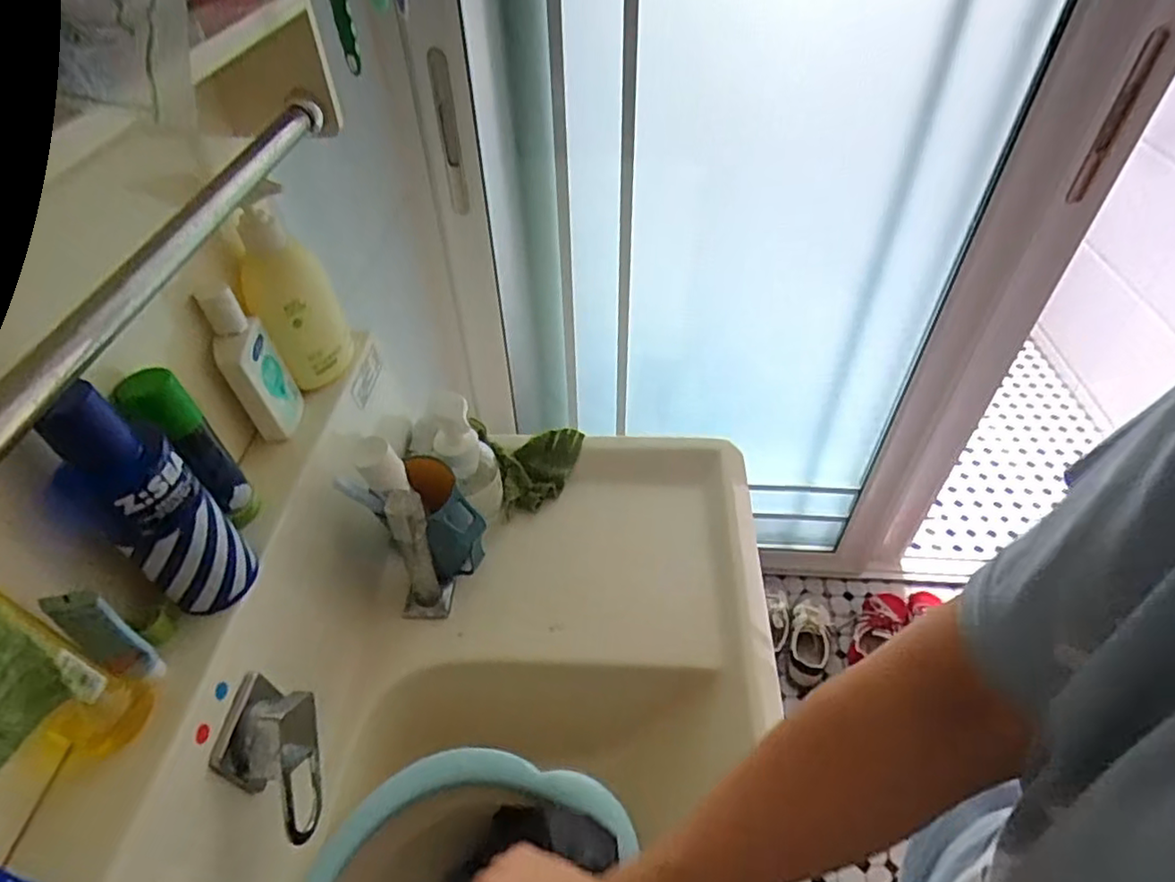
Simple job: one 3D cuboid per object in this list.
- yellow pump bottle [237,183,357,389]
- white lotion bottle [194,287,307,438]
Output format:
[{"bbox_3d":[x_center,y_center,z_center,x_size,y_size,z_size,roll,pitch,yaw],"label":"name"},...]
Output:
[{"bbox_3d":[-0.246,-0.125,0.532,0.066,0.168,0.046,-19,48,-16],"label":"yellow pump bottle"},{"bbox_3d":[-0.261,-0.060,0.504,0.025,0.129,0.061,-5,45,-4],"label":"white lotion bottle"}]

